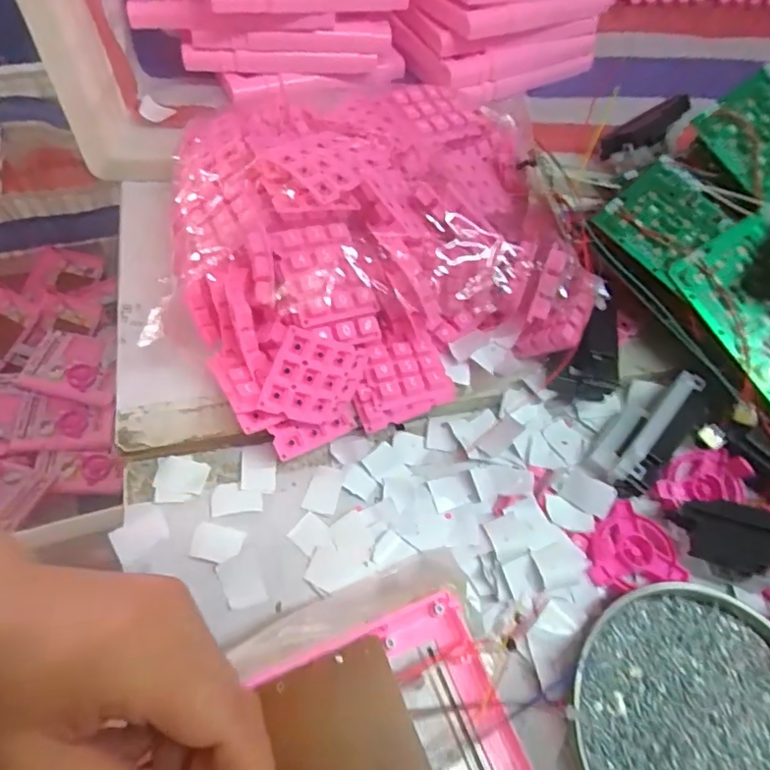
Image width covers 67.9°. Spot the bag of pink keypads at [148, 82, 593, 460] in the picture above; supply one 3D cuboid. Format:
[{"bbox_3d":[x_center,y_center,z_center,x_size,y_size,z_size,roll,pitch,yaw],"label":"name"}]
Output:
[{"bbox_3d":[-0.012,-0.094,0.380,0.252,0.104,0.228,-15,62,-13],"label":"bag of pink keypads"}]

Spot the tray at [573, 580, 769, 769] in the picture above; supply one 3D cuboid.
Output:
[{"bbox_3d":[0.162,0.175,0.287,0.133,0.015,0.129,2,59,-4],"label":"tray"}]

